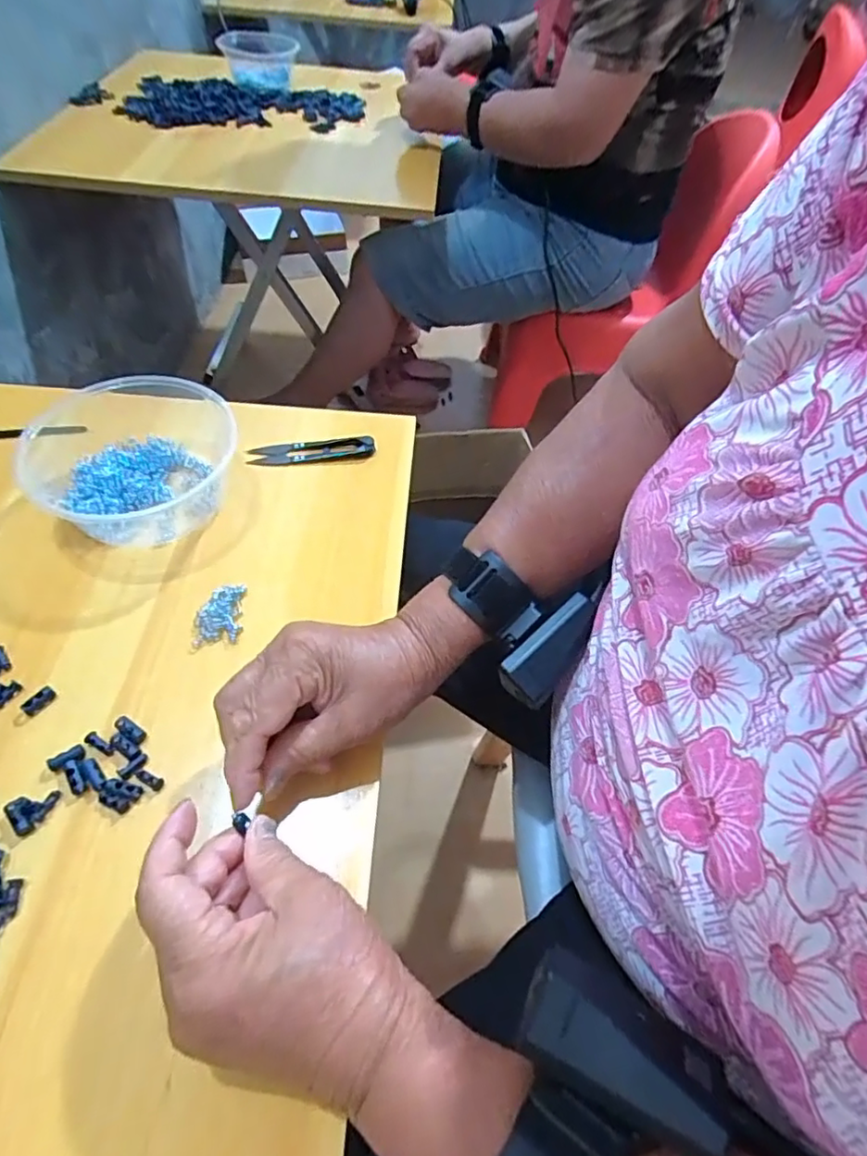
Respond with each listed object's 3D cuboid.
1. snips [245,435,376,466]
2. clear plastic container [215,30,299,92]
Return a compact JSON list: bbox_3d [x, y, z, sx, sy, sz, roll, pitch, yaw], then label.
[{"bbox_3d":[-0.102,-0.108,0.488,0.102,0.011,0.022,-5,56,-9],"label":"snips"},{"bbox_3d":[-0.307,-0.922,1.030,0.105,0.068,0.115,12,56,3],"label":"clear plastic container"}]

